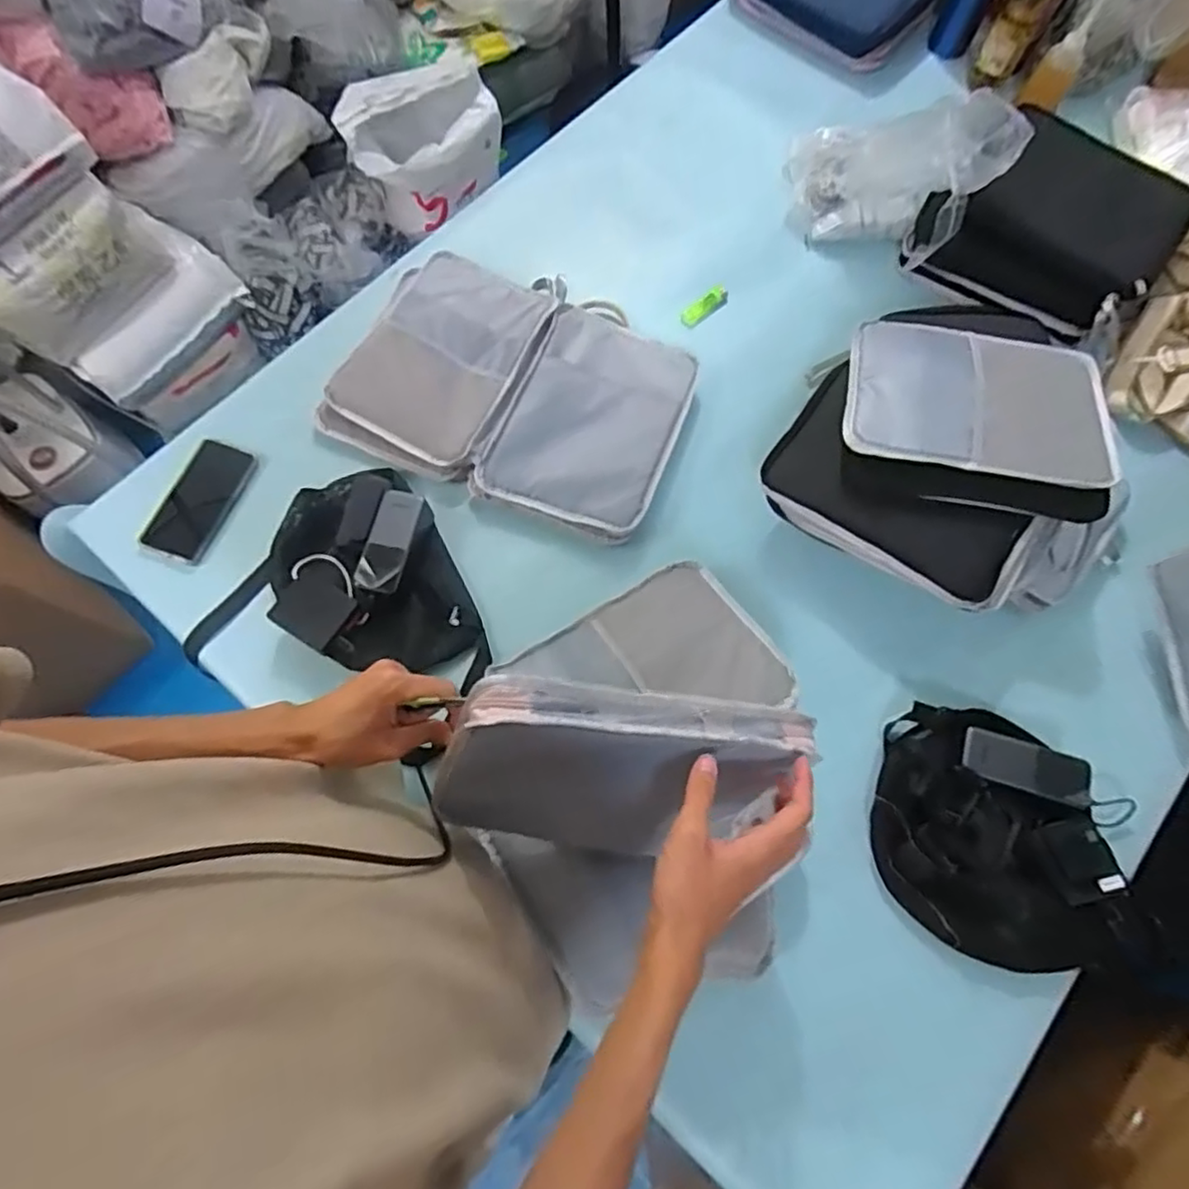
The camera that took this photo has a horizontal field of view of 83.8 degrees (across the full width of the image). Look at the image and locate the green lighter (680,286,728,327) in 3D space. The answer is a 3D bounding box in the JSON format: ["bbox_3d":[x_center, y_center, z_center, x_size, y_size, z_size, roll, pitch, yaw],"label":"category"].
[{"bbox_3d":[0.159,-0.418,0.963,0.082,0.010,0.027,-38,76,-13],"label":"green lighter"}]

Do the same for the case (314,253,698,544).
[{"bbox_3d":[-0.099,-0.286,0.883,0.432,0.056,0.331,22,72,7],"label":"case"}]

